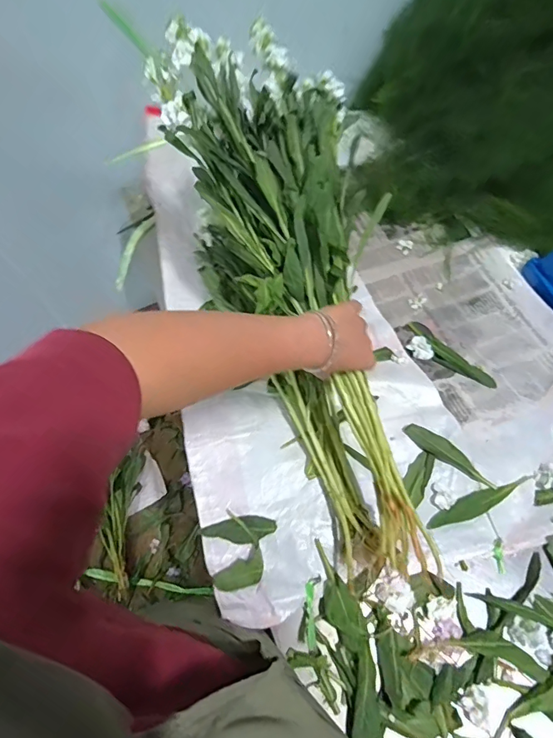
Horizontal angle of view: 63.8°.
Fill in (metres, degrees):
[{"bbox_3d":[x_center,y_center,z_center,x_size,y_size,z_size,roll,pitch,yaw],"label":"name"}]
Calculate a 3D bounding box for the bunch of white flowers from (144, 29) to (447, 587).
[{"bbox_3d":[0.053,-0.076,0.583,0.217,0.171,0.701,-18,94,-8],"label":"bunch of white flowers"}]

